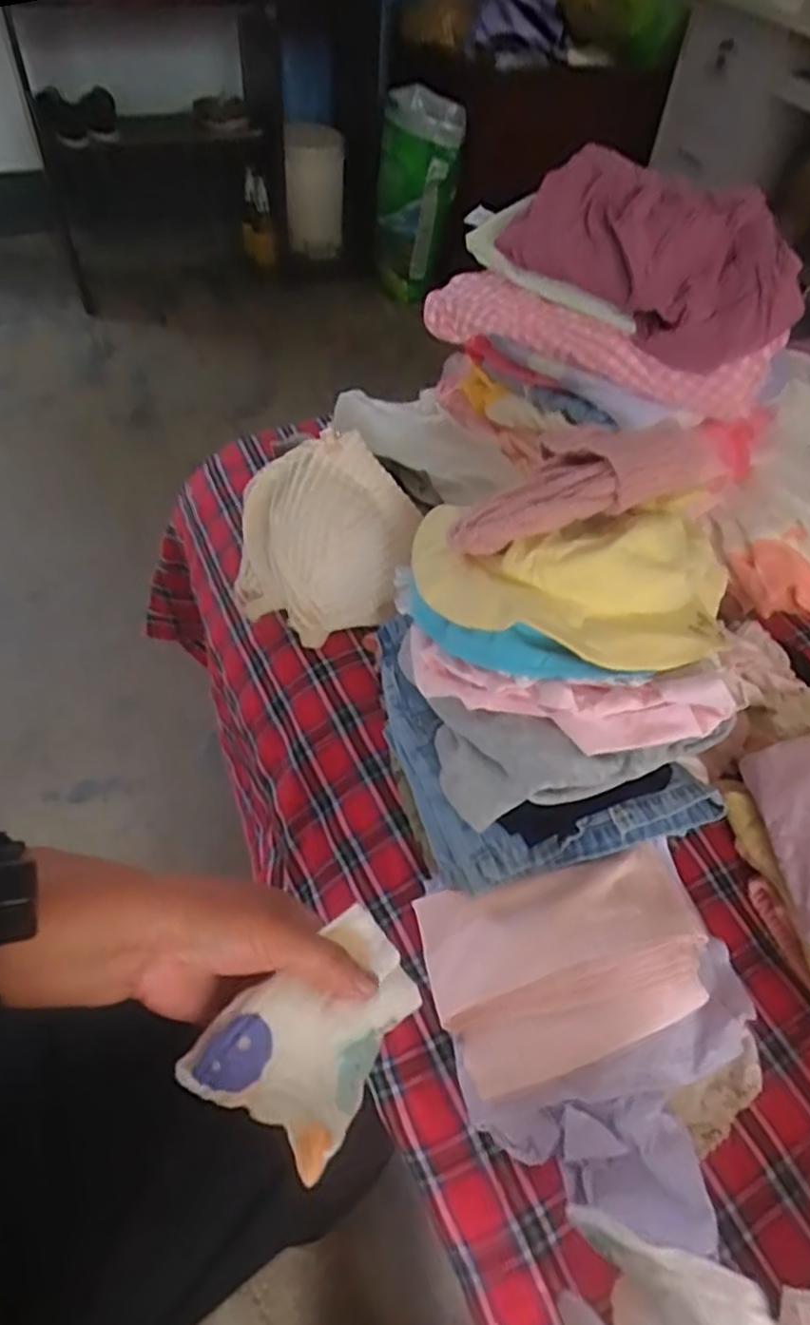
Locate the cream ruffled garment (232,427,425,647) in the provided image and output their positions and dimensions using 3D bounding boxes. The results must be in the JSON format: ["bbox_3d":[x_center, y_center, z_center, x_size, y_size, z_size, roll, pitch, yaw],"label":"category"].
[{"bbox_3d":[-0.069,-0.105,0.623,0.151,0.102,0.136,8,51,2],"label":"cream ruffled garment"}]

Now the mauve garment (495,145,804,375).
[{"bbox_3d":[0.214,-0.343,0.626,0.116,0.095,0.241,-23,57,-21],"label":"mauve garment"}]

